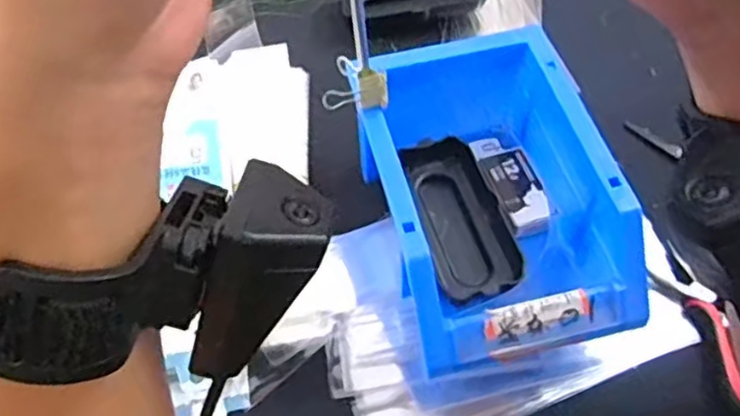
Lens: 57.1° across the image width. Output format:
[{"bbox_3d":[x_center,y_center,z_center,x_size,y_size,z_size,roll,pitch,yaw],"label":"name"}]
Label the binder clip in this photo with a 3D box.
[{"bbox_3d":[-0.008,-0.069,0.376,0.036,0.026,0.014,-3,61,-2],"label":"binder clip"}]

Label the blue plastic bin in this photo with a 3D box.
[{"bbox_3d":[0.066,-0.011,0.402,0.120,0.076,0.195,-11,61,-6],"label":"blue plastic bin"}]

